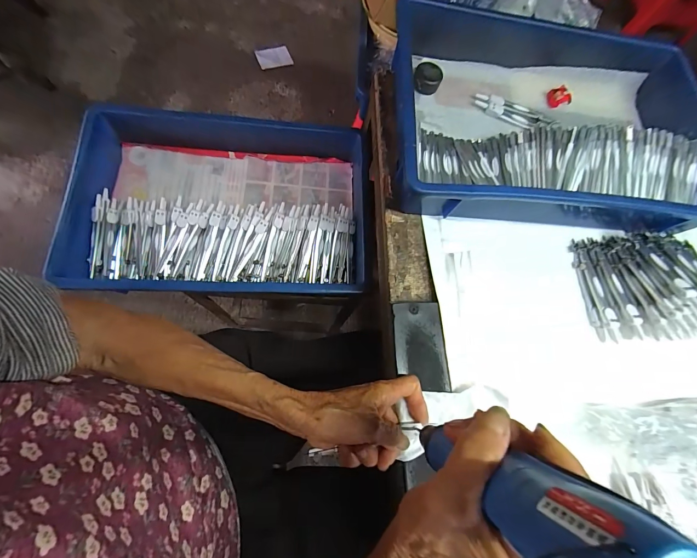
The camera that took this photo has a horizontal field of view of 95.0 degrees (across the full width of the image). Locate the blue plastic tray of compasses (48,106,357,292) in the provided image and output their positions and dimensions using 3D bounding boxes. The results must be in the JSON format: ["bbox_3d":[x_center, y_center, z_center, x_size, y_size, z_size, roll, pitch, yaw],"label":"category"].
[{"bbox_3d":[-0.194,-0.108,0.504,0.410,0.092,0.278,3,72,-8],"label":"blue plastic tray of compasses"}]

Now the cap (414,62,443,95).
[{"bbox_3d":[0.107,-0.270,0.431,0.035,0.027,0.032,7,72,-6],"label":"cap"}]

